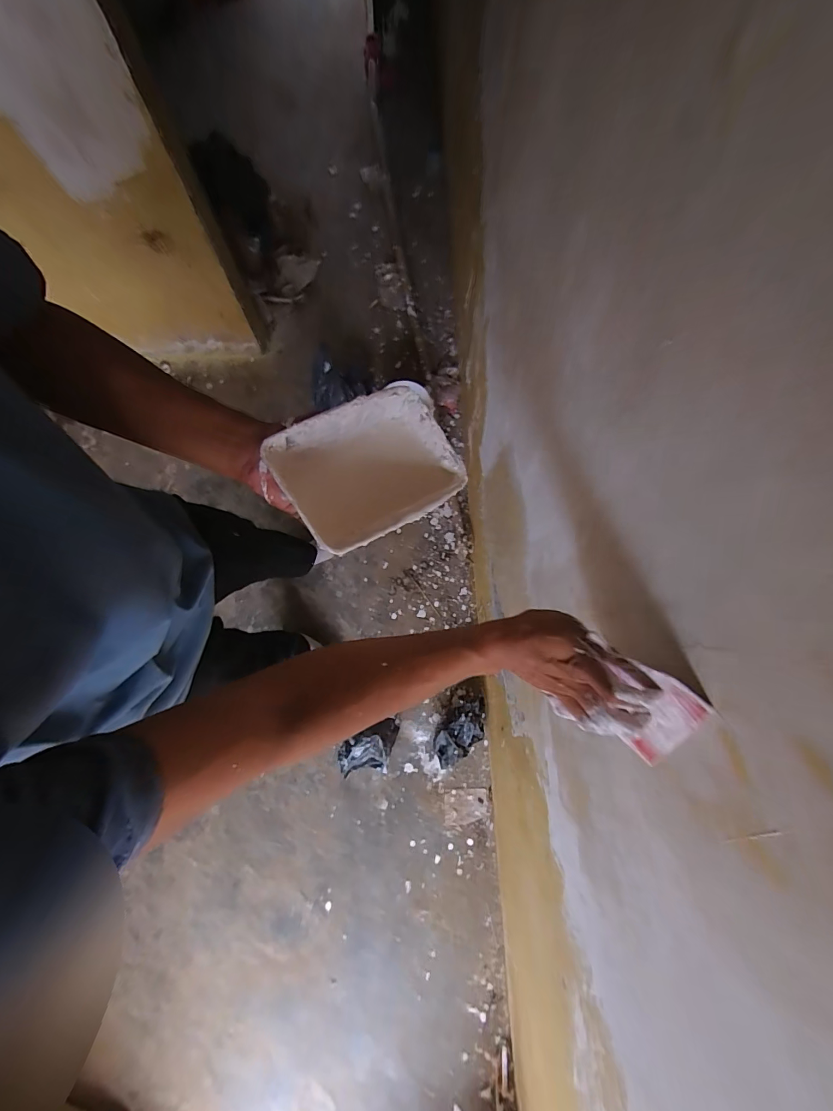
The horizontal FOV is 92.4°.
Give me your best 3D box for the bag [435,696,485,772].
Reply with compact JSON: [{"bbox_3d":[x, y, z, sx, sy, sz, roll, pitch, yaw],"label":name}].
[{"bbox_3d":[0.136,0.526,1.187,0.122,0.100,0.221,29,80,6],"label":"bag"}]

